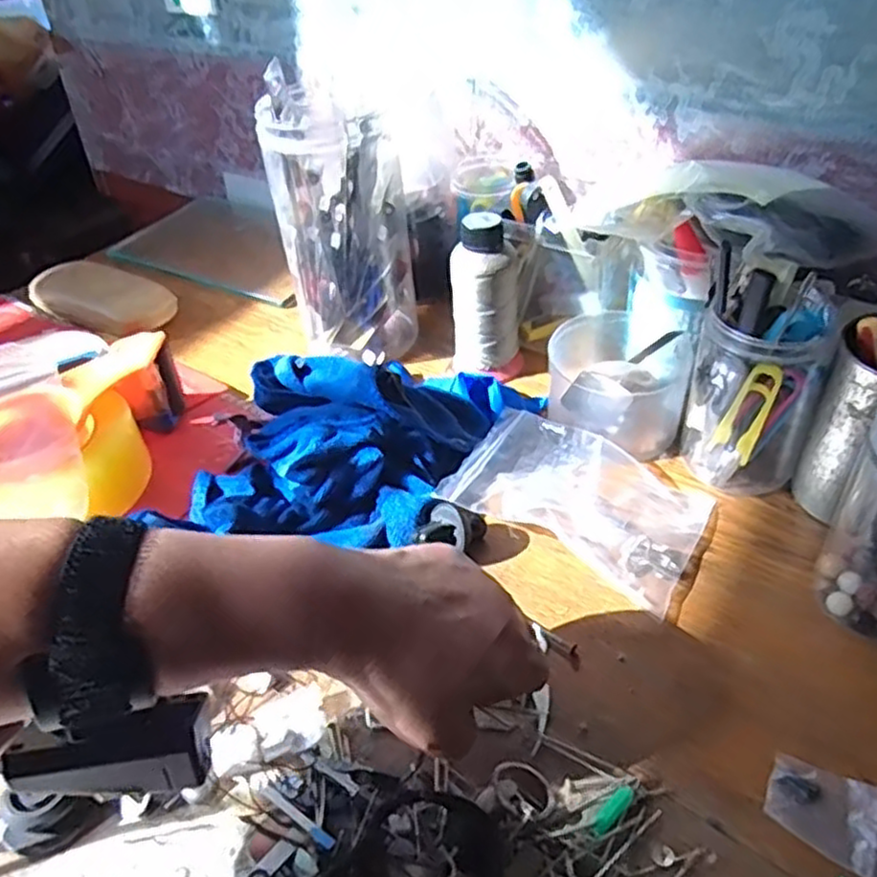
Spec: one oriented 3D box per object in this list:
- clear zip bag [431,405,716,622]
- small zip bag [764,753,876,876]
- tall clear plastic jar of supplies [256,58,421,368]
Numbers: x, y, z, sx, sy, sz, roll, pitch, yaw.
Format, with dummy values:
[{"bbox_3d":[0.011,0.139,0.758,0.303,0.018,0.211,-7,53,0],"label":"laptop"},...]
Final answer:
[{"bbox_3d":[0.089,0.036,0.459,0.147,0.019,0.104,27,46,17],"label":"clear zip bag"},{"bbox_3d":[0.173,0.163,0.319,0.055,0.004,0.039,19,44,25],"label":"small zip bag"},{"bbox_3d":[-0.072,-0.170,0.585,0.100,0.189,0.102,-4,39,-1],"label":"tall clear plastic jar of supplies"}]

